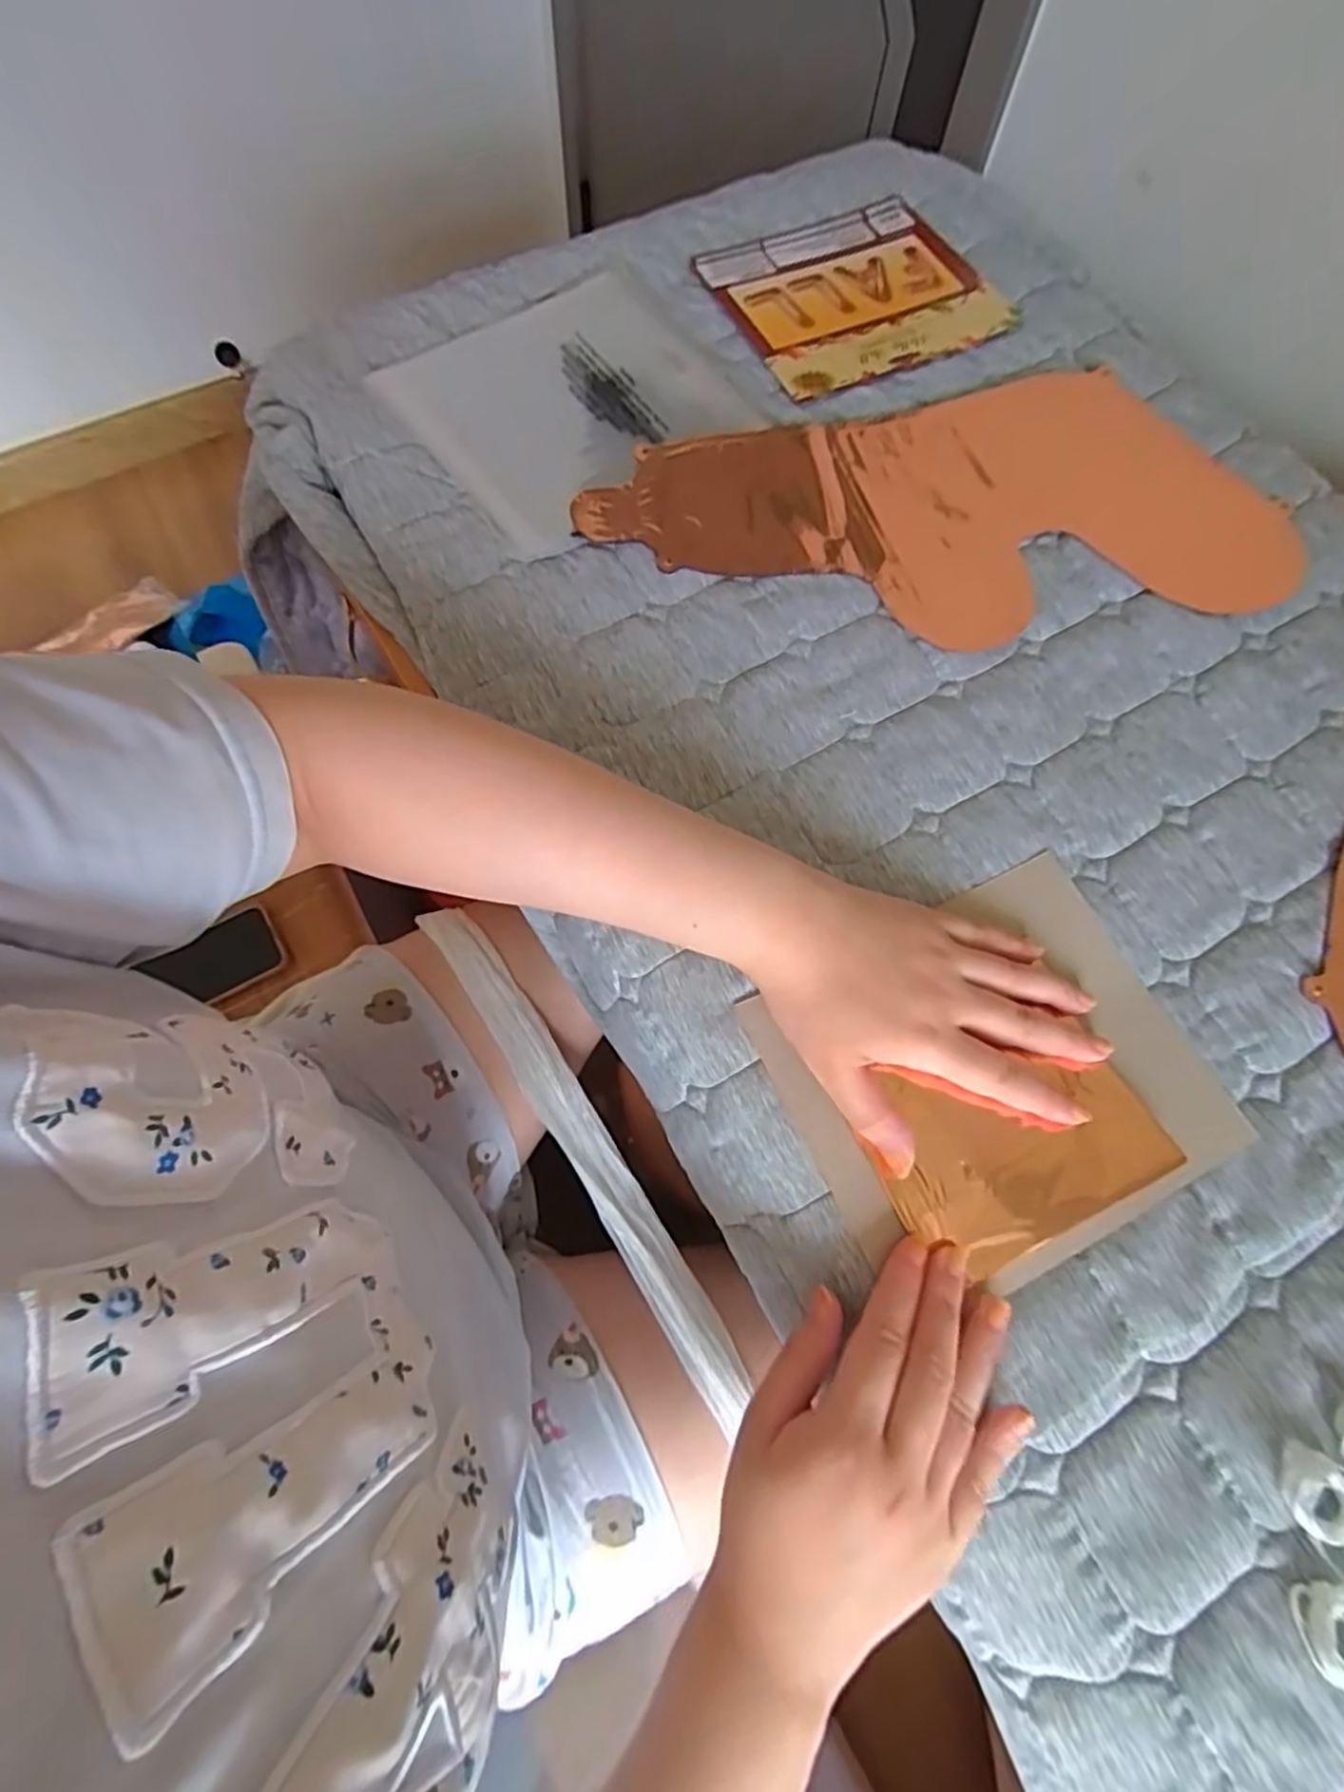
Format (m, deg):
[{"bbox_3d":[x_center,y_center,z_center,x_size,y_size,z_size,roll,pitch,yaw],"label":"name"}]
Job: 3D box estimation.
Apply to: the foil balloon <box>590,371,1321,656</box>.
[{"bbox_3d":[0.172,-0.247,0.472,0.430,0.012,0.209,-14,70,-7],"label":"foil balloon"}]

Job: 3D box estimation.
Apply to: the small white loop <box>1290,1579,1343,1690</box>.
[{"bbox_3d":[0.256,0.280,0.273,0.031,0.013,0.029,-17,71,-8],"label":"small white loop"}]

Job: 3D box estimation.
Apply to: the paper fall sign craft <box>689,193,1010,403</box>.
[{"bbox_3d":[0.143,-0.465,0.554,0.196,0.008,0.171,-22,72,-10],"label":"paper fall sign craft"}]

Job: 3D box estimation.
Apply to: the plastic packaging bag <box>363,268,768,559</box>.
[{"bbox_3d":[-0.070,-0.346,0.503,0.207,0.010,0.199,-37,75,-14],"label":"plastic packaging bag"}]

